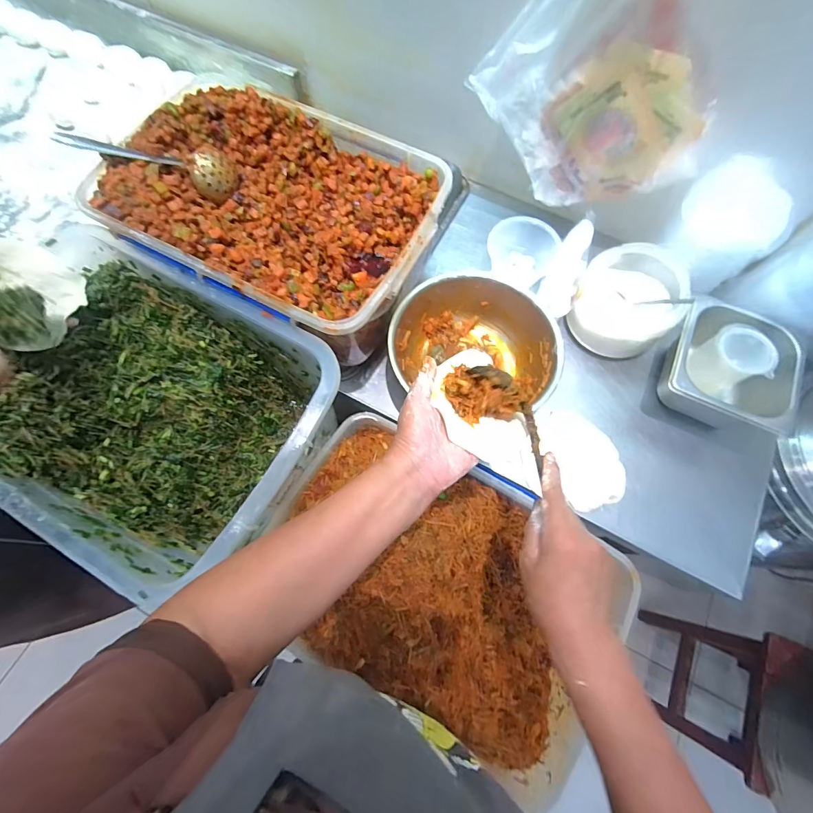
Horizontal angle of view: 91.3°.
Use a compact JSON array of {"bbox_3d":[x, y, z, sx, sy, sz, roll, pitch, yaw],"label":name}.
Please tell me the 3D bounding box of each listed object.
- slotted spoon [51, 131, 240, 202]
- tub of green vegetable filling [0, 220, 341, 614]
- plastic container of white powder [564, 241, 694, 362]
[{"bbox_3d":[-0.340,-0.329,0.520,0.240,0.041,0.056,19,71,6],"label":"slotted spoon"},{"bbox_3d":[-0.320,0.019,0.542,0.431,0.195,0.320,26,72,8],"label":"tub of green vegetable filling"},{"bbox_3d":[0.337,-0.165,0.608,0.138,0.100,0.142,0,70,-1],"label":"plastic container of white powder"}]

